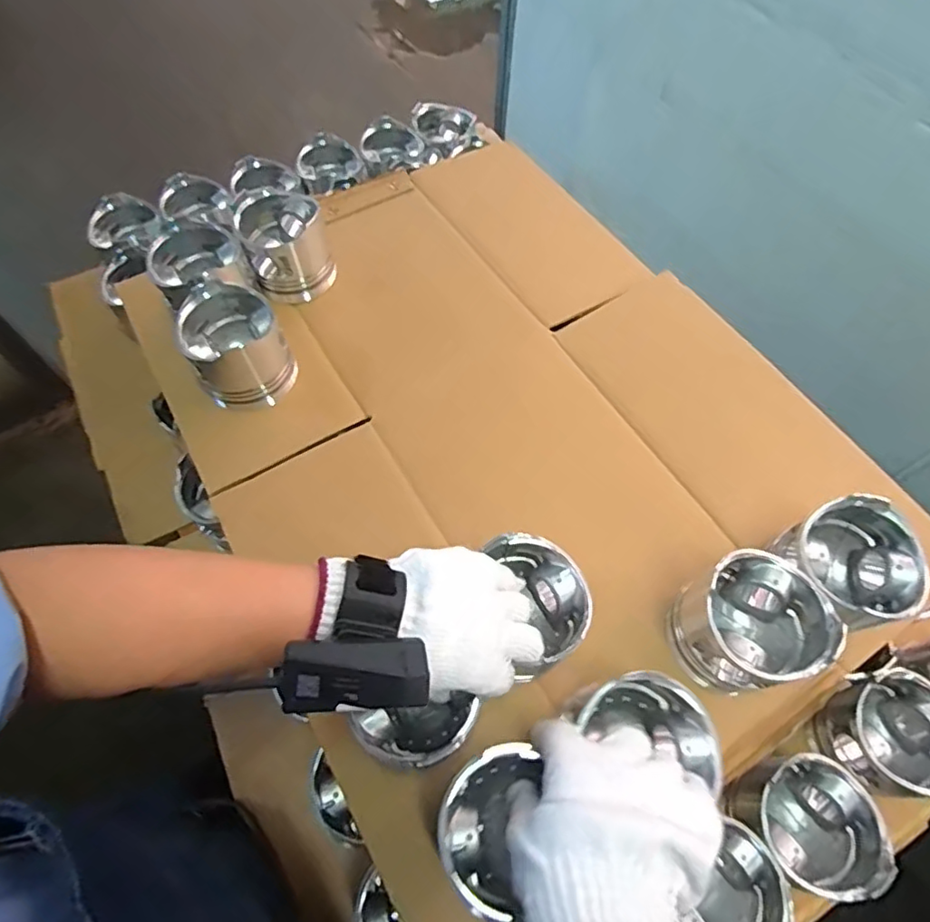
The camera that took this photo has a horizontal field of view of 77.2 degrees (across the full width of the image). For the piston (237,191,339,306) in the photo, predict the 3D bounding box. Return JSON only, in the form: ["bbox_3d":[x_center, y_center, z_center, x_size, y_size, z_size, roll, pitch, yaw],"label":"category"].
[{"bbox_3d":[-0.194,-0.236,0.631,0.085,0.078,0.103,-18,64,-11],"label":"piston"}]

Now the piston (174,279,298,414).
[{"bbox_3d":[-0.220,-0.102,0.564,0.090,0.098,0.095,-28,66,-16],"label":"piston"}]

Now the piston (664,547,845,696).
[{"bbox_3d":[0.209,0.123,0.432,0.083,0.084,0.087,1,62,-1],"label":"piston"}]

